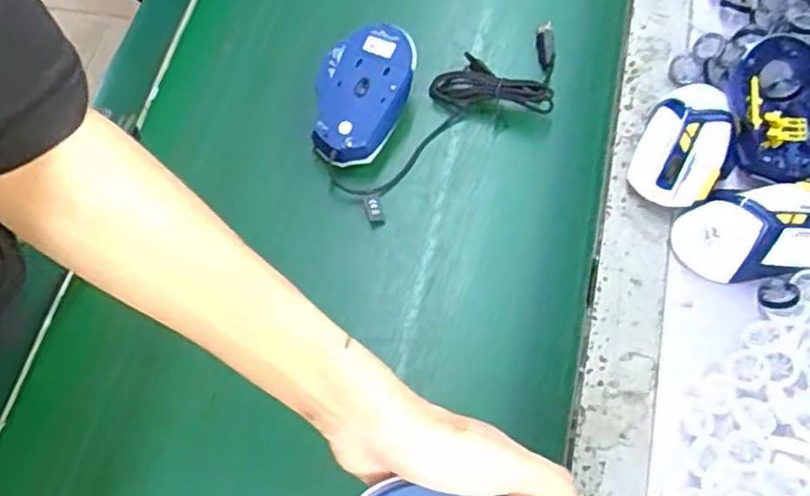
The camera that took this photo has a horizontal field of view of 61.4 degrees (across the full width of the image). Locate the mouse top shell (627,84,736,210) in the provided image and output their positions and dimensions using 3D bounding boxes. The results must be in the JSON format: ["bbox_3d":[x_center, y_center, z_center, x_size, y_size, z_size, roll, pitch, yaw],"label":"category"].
[{"bbox_3d":[0.221,-0.085,0.537,0.068,0.041,0.115,32,71,13],"label":"mouse top shell"}]

